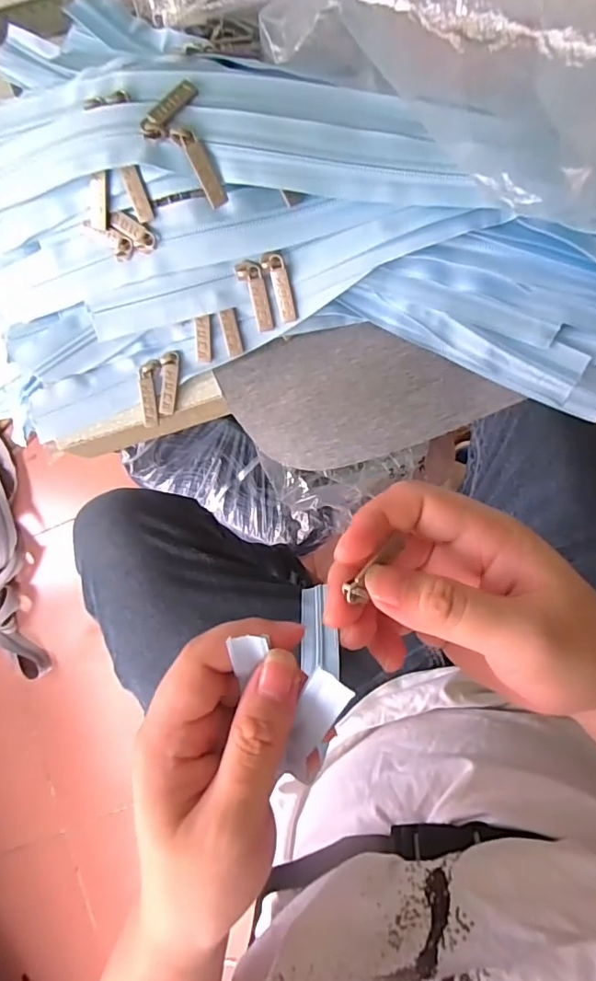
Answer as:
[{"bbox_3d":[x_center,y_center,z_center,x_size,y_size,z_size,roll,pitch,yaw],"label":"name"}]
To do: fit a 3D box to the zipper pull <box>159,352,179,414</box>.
[{"bbox_3d":[-0.080,-0.067,0.319,0.011,0.006,0.039,6,86,8],"label":"zipper pull"}]

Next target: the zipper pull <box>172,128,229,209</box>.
[{"bbox_3d":[-0.050,-0.168,0.266,0.011,0.004,0.040,-31,107,4],"label":"zipper pull"}]

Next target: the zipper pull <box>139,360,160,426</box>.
[{"bbox_3d":[-0.093,-0.061,0.321,0.012,0.006,0.040,0,85,7],"label":"zipper pull"}]

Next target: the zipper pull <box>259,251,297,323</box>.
[{"bbox_3d":[-0.010,-0.115,0.293,0.012,0.004,0.039,-16,125,5],"label":"zipper pull"}]

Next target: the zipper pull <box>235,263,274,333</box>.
[{"bbox_3d":[-0.024,-0.112,0.297,0.013,0.004,0.040,-16,128,5],"label":"zipper pull"}]

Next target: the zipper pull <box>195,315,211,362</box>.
[{"bbox_3d":[-0.057,-0.091,0.310,0.008,0.004,0.026,5,115,6],"label":"zipper pull"}]

